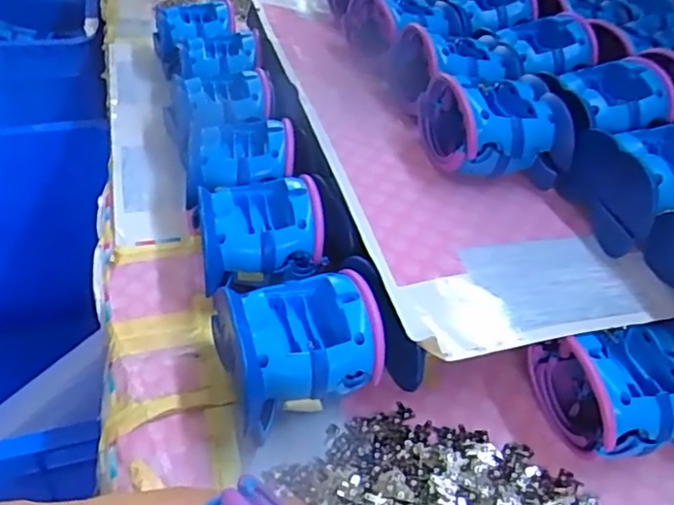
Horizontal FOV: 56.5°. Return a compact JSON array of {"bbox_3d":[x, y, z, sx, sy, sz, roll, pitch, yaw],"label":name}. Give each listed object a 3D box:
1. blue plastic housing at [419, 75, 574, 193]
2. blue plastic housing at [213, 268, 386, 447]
[{"bbox_3d":[0.117,-0.097,0.466,0.094,0.059,0.087,-3,42,-11],"label":"blue plastic housing"},{"bbox_3d":[-0.024,0.055,0.382,0.084,0.067,0.088,-12,44,-20],"label":"blue plastic housing"}]

